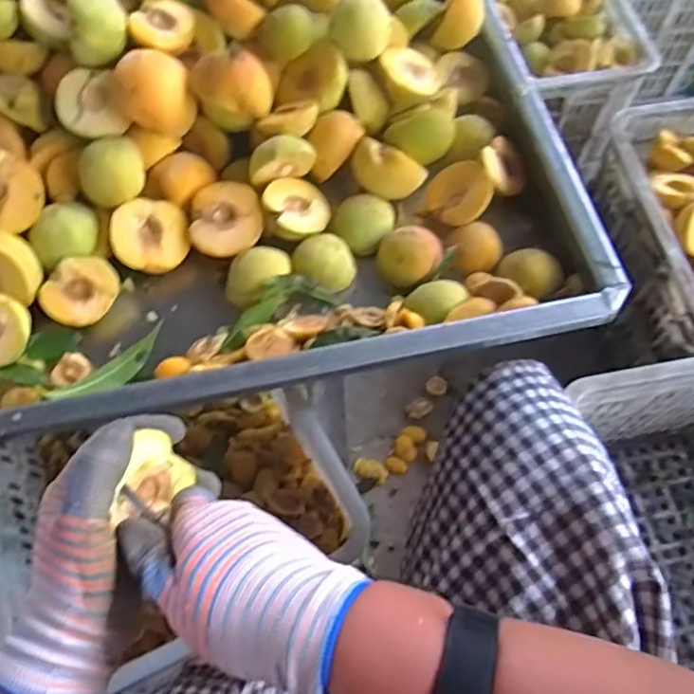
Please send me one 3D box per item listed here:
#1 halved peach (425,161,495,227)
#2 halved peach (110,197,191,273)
[{"bbox_3d":[0.110,-0.142,0.578,0.060,0.029,0.065,-48,52,7],"label":"halved peach"},{"bbox_3d":[-0.183,-0.100,0.562,0.066,0.033,0.065,1,84,-14],"label":"halved peach"}]

